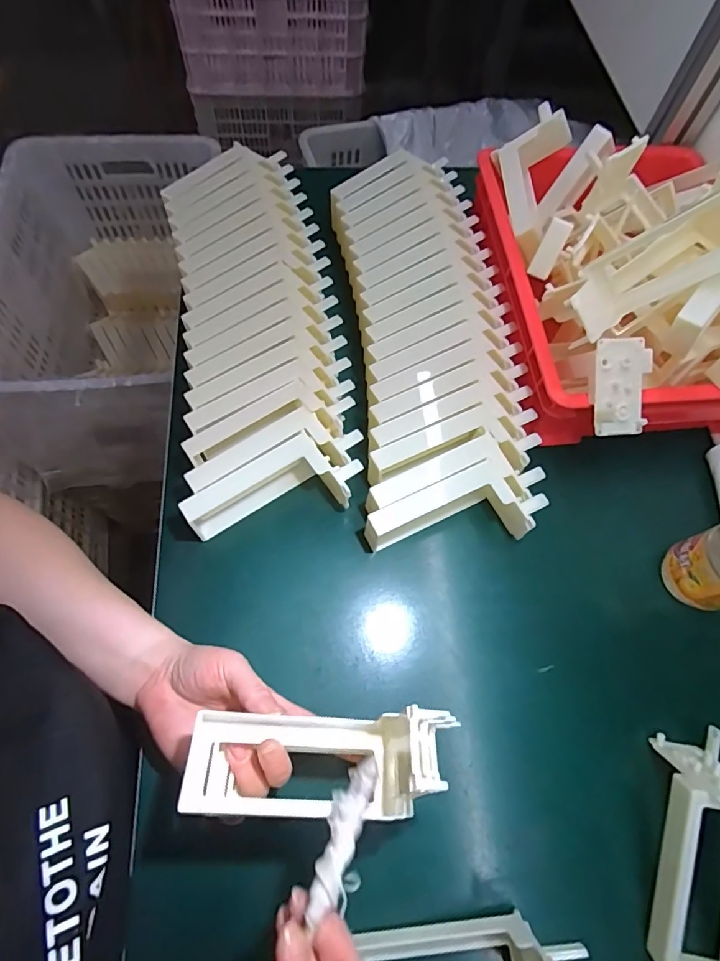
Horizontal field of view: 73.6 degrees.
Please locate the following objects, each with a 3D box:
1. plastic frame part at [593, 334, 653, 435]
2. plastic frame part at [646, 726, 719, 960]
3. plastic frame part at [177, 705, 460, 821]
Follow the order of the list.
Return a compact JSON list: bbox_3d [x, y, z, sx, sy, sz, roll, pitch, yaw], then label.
[{"bbox_3d":[0.218,-0.077,0.396,0.048,0.011,0.078,-2,96,-5],"label":"plastic frame part"},{"bbox_3d":[0.236,0.257,0.341,0.059,0.069,0.142,9,87,10],"label":"plastic frame part"},{"bbox_3d":[-0.022,0.170,0.287,0.153,0.043,0.056,-1,65,-5],"label":"plastic frame part"}]

